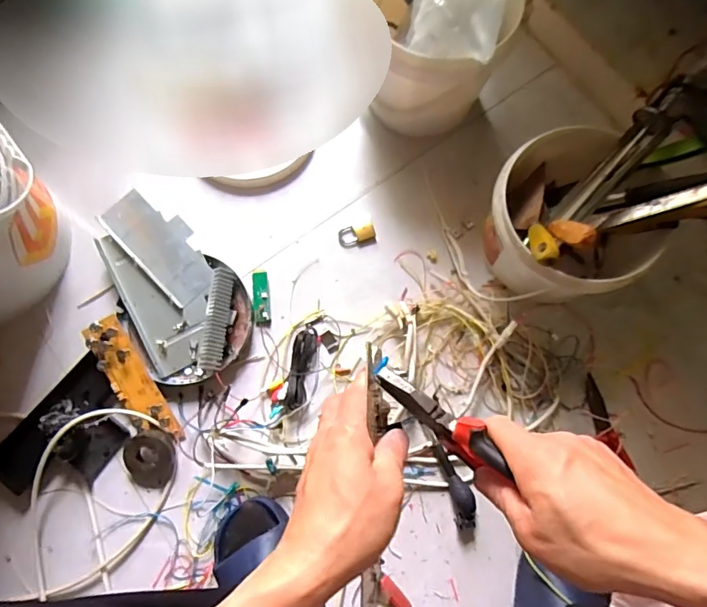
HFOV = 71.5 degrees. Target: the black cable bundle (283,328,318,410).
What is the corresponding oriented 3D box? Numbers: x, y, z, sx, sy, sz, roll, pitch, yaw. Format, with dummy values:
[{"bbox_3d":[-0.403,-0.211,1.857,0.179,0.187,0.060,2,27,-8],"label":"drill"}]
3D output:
[{"bbox_3d":[-0.080,0.098,0.745,0.034,0.013,0.121,9,75,3],"label":"black cable bundle"}]

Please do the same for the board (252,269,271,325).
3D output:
[{"bbox_3d":[-0.145,-0.009,0.773,0.024,0.010,0.087,-7,75,-2],"label":"board"}]

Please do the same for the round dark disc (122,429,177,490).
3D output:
[{"bbox_3d":[-0.293,0.223,0.705,0.078,0.023,0.078,0,93,0],"label":"round dark disc"}]

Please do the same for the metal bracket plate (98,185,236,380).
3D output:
[{"bbox_3d":[-0.280,-0.034,0.762,0.163,0.051,0.300,-28,77,-7],"label":"metal bracket plate"}]

